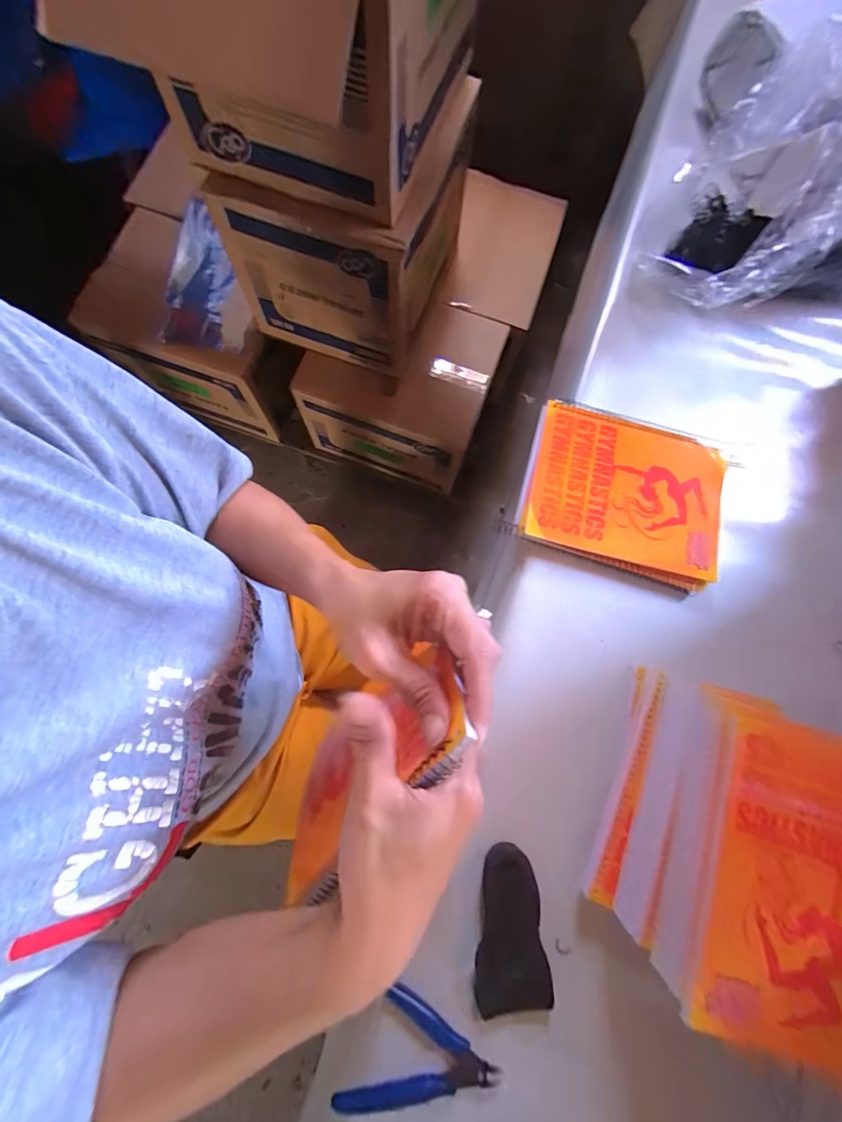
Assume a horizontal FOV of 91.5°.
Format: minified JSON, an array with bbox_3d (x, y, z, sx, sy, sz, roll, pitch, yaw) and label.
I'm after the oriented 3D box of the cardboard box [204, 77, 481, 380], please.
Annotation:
[{"bbox_3d":[-0.129,-0.652,0.822,0.344,0.320,0.378,21,77,1],"label":"cardboard box"}]

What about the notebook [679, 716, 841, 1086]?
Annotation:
[{"bbox_3d":[0.274,0.229,0.288,0.146,0.015,0.204,20,78,4],"label":"notebook"}]

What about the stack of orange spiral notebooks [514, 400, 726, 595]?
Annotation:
[{"bbox_3d":[0.207,-0.070,0.422,0.198,0.028,0.155,16,77,0],"label":"stack of orange spiral notebooks"}]

